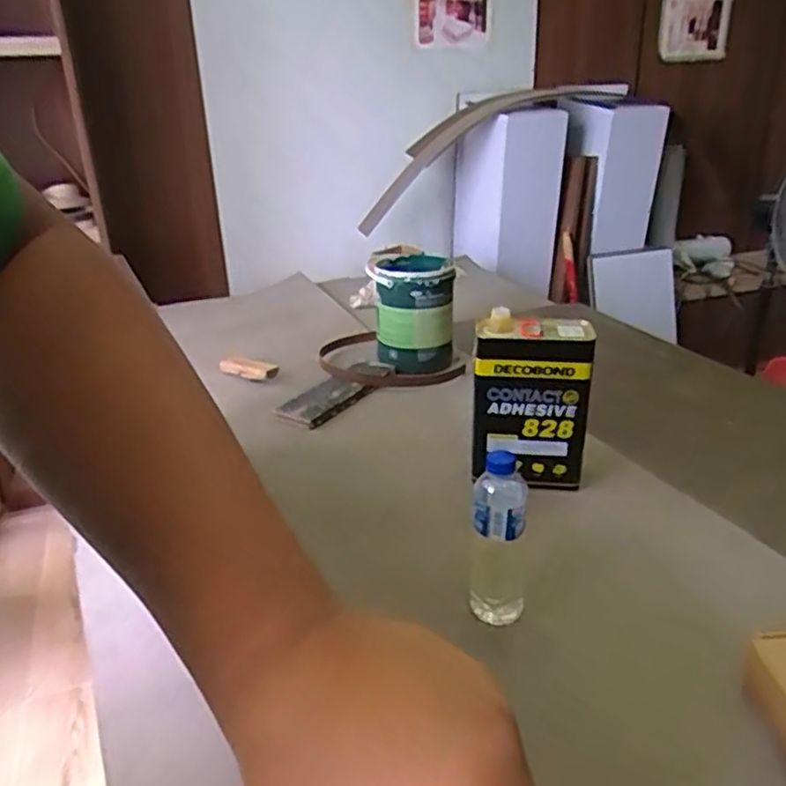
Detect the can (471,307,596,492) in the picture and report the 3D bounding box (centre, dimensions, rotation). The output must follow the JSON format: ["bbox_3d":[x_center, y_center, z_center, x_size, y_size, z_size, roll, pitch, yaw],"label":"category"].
[{"bbox_3d":[0.212,0.007,1.063,0.172,0.231,0.108,7,26,18],"label":"can"}]

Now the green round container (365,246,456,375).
[{"bbox_3d":[0.041,-0.176,1.477,0.168,0.222,0.157,-2,25,1],"label":"green round container"}]

